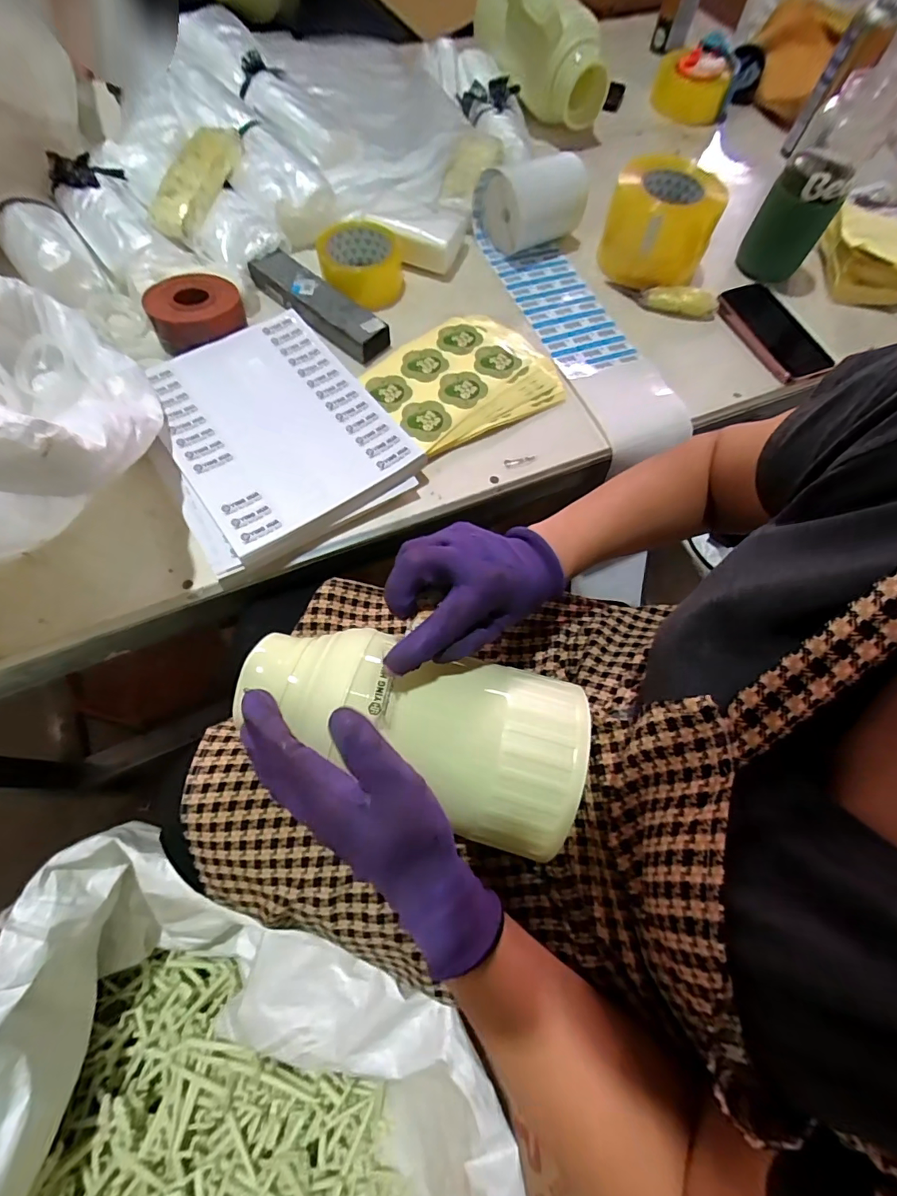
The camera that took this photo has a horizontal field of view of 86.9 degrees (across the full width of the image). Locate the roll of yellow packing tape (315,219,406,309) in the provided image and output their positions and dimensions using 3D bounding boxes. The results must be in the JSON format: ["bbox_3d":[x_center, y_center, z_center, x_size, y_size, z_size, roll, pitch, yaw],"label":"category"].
[{"bbox_3d":[-0.112,-0.427,0.610,0.101,0.058,0.095,1,66,-3],"label":"roll of yellow packing tape"}]

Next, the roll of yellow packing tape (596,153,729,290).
[{"bbox_3d":[0.280,-0.496,0.631,0.141,0.099,0.116,21,67,6],"label":"roll of yellow packing tape"}]

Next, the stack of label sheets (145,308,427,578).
[{"bbox_3d":[-0.186,-0.173,0.497,0.219,0.036,0.265,-31,72,-15],"label":"stack of label sheets"}]

